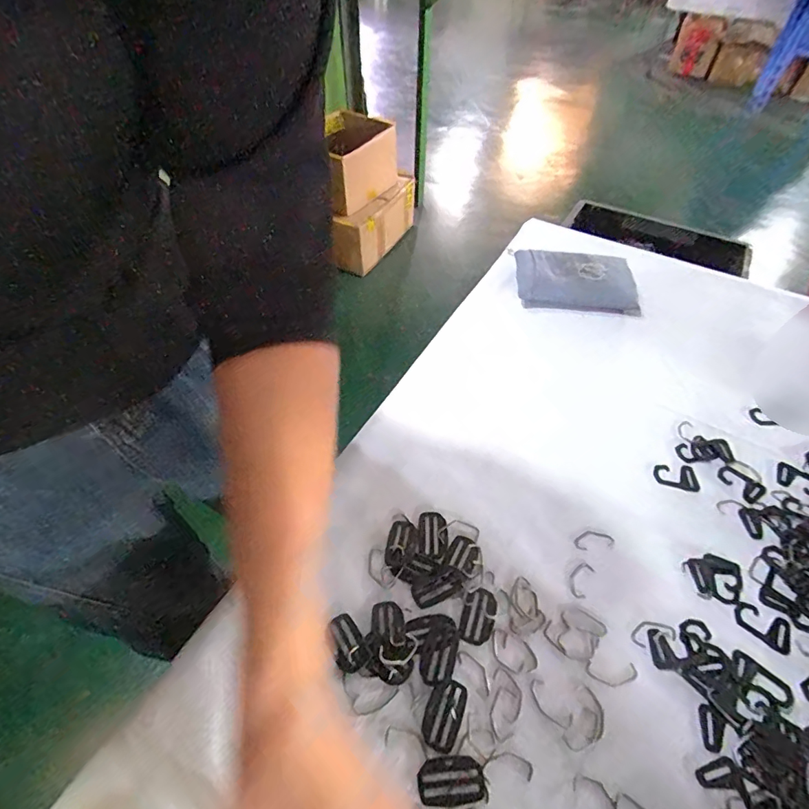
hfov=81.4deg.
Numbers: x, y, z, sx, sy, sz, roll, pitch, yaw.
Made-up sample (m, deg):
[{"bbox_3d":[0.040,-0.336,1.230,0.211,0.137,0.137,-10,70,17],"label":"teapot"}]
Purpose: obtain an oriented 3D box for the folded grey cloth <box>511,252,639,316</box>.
[{"bbox_3d":[0.250,-0.182,0.683,0.173,0.035,0.103,4,50,3],"label":"folded grey cloth"}]

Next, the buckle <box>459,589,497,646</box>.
[{"bbox_3d":[0.064,0.180,0.399,0.026,0.004,0.044,16,52,13],"label":"buckle"}]

